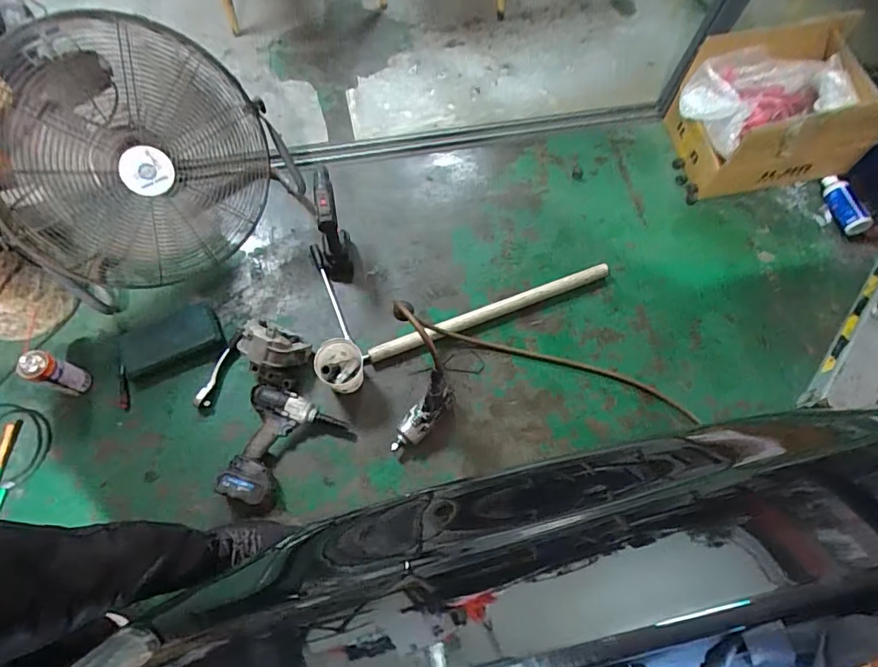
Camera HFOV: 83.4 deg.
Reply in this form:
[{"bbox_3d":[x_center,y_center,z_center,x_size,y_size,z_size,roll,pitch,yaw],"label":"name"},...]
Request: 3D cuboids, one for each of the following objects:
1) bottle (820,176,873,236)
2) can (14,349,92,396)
[{"bbox_3d":[1.171,-0.370,1.428,0.070,0.066,0.185,-18,70,-8],"label":"bottle"},{"bbox_3d":[-0.851,0.090,1.098,0.052,0.161,0.064,17,68,4],"label":"can"}]

